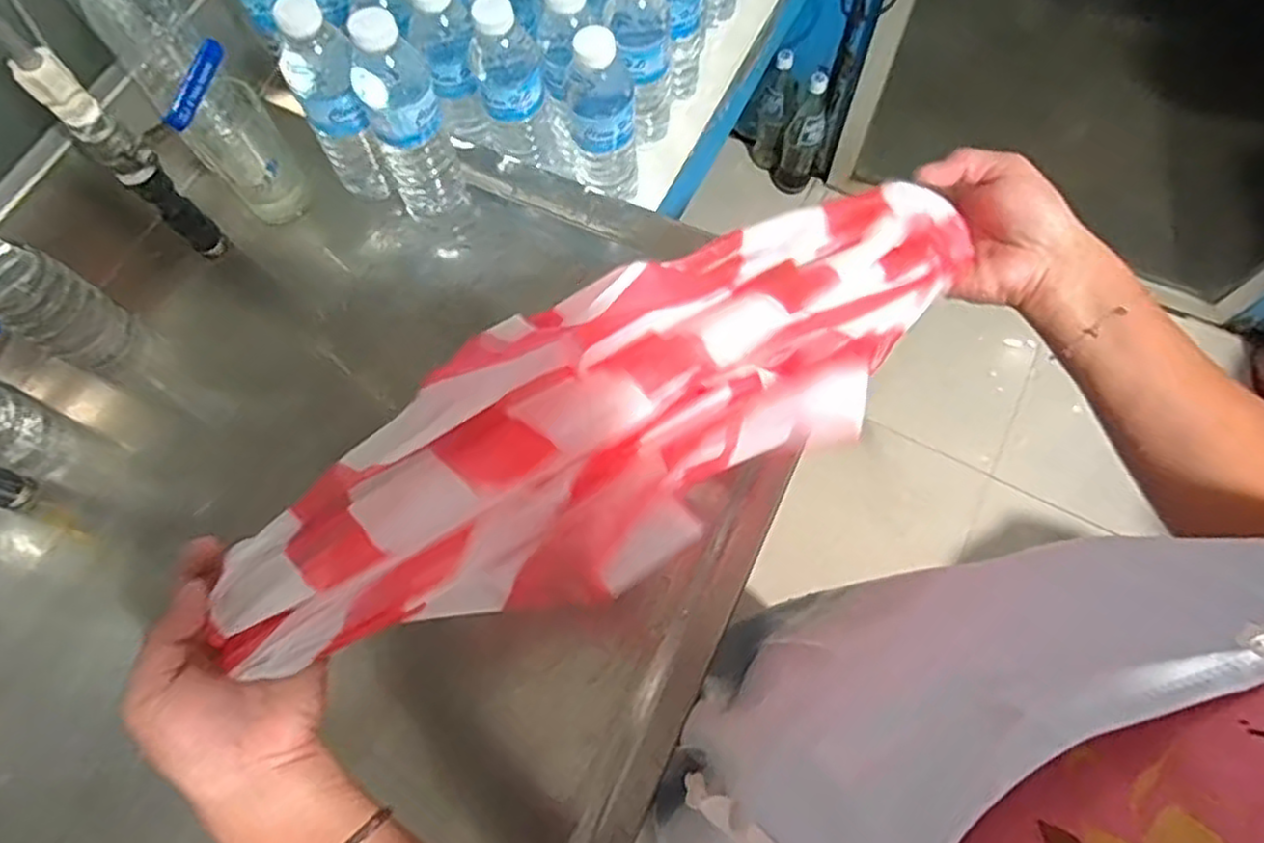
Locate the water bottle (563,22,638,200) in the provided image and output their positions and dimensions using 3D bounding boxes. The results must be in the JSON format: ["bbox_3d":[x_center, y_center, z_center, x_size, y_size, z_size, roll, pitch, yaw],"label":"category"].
[{"bbox_3d":[-0.026,-0.259,0.601,0.062,0.166,0.072,-6,69,0],"label":"water bottle"}]

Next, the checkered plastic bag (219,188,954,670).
[{"bbox_3d":[0.000,-0.003,0.375,0.429,0.039,0.136,-33,88,-11],"label":"checkered plastic bag"}]

